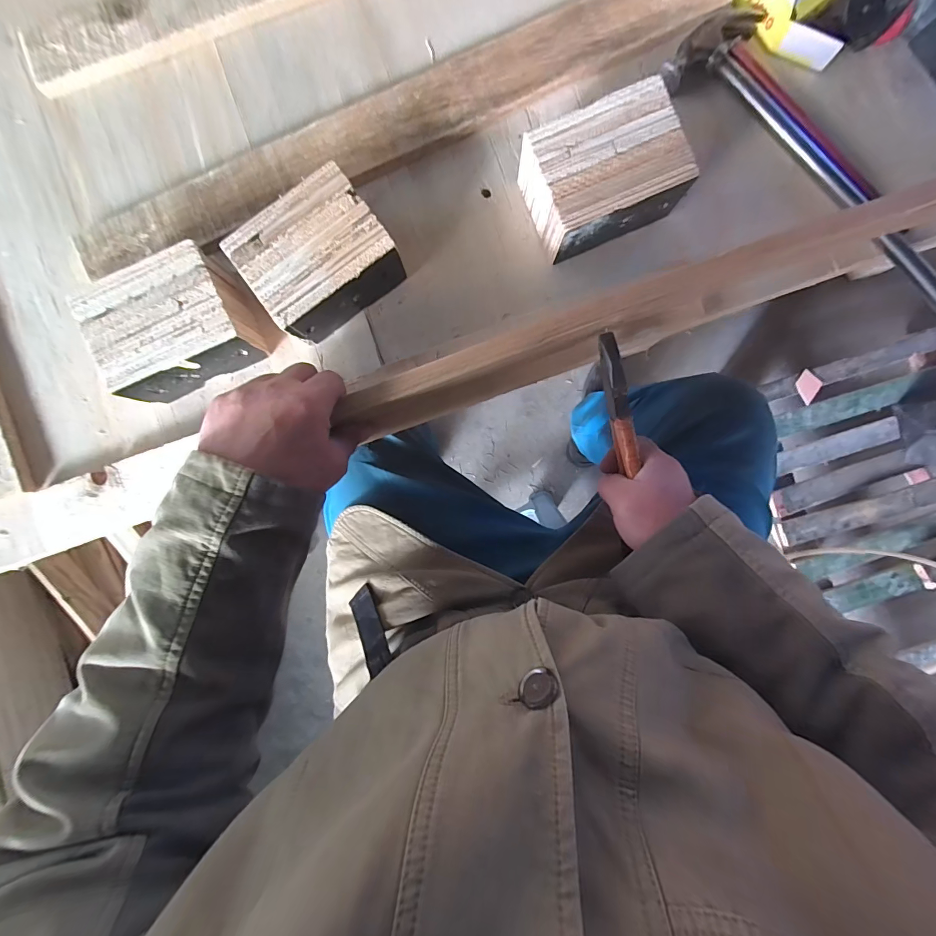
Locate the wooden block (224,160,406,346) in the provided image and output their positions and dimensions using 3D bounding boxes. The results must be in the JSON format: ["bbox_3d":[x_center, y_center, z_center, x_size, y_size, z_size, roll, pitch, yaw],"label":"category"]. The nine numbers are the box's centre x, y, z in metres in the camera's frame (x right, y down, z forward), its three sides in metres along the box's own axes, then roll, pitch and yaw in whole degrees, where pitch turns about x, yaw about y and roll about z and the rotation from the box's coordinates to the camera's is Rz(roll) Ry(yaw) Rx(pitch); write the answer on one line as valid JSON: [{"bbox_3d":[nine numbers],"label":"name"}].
[{"bbox_3d":[-0.131,-0.186,0.369,0.116,0.065,0.095,-37,88,2],"label":"wooden block"}]

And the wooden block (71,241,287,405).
[{"bbox_3d":[-0.261,-0.130,0.375,0.124,0.071,0.094,-24,89,3],"label":"wooden block"}]

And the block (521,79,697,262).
[{"bbox_3d":[0.117,-0.257,0.363,0.125,0.065,0.093,-22,89,3],"label":"block"}]

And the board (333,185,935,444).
[{"bbox_3d":[0.198,-0.151,0.363,0.641,0.110,0.032,-20,89,-2],"label":"board"}]

